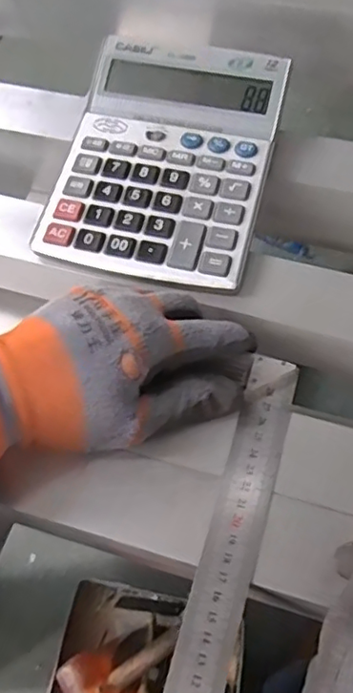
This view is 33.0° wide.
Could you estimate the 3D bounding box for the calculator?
[{"bbox_3d":[-0.009,-0.137,0.430,0.148,0.041,0.192,13,64,9],"label":"calculator"}]

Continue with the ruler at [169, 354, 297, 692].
[{"bbox_3d":[0.019,0.139,0.304,0.027,0.006,0.292,15,65,8],"label":"ruler"}]

